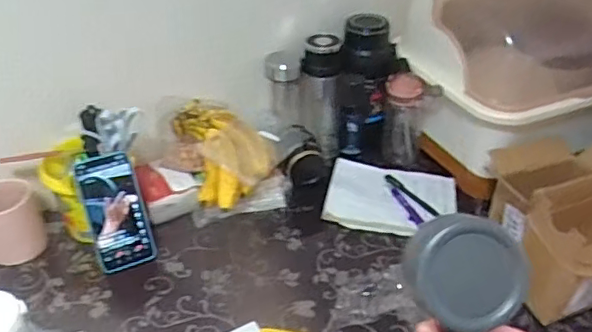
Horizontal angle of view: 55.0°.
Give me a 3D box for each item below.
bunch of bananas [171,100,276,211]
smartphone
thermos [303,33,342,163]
[{"bbox_3d":[-0.106,-0.030,0.913,0.144,0.079,0.210,-15,38,-18],"label":"bunch of bananas"},{"bbox_3d":[-0.263,0.068,0.834,0.082,0.172,0.012,-18,13,-22],"label":"smartphone"},{"bbox_3d":[0.047,-0.124,1.008,0.068,0.200,0.061,-3,36,-3],"label":"thermos"}]

